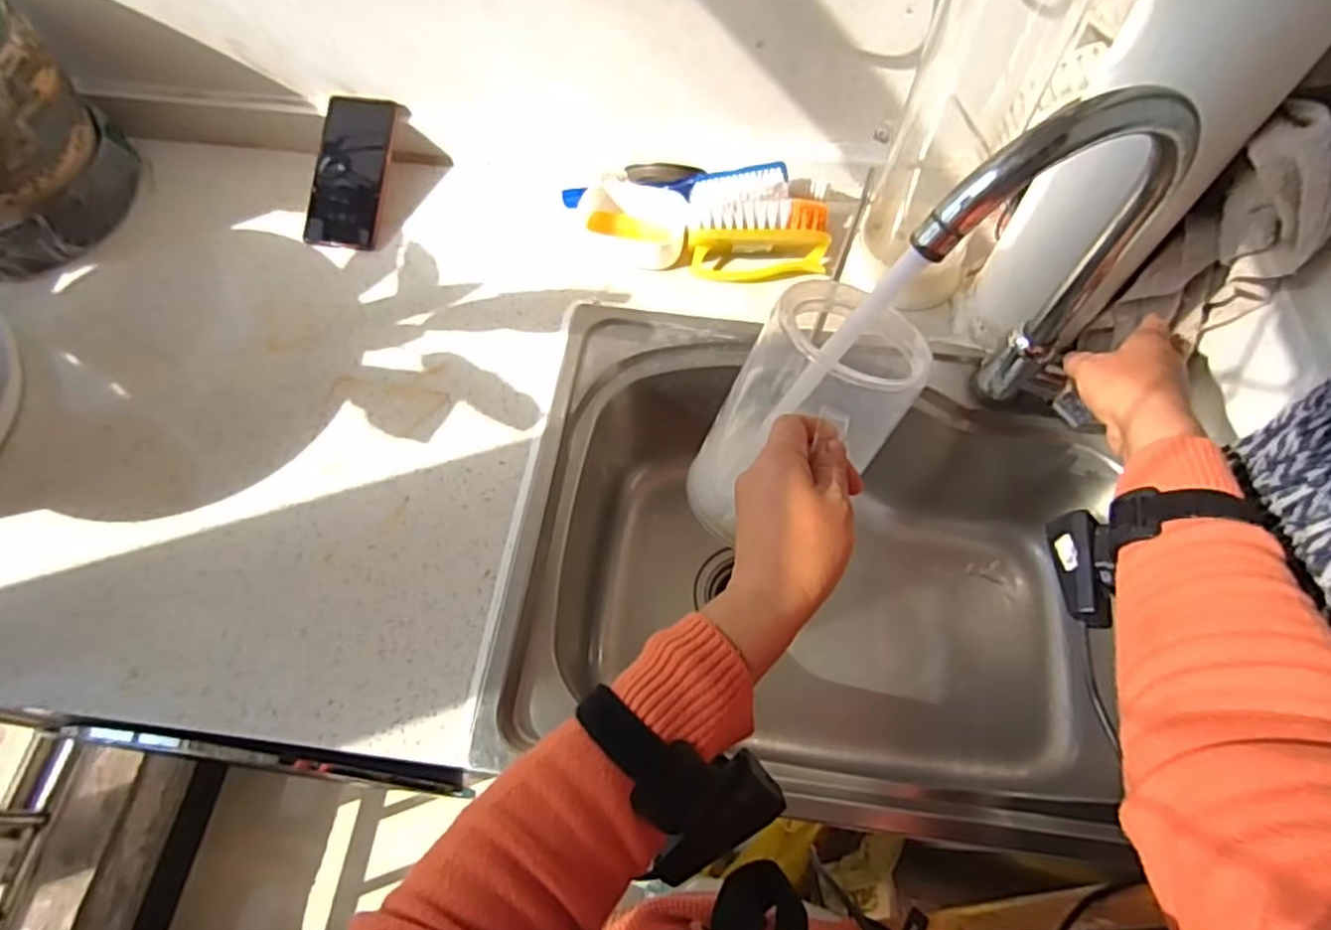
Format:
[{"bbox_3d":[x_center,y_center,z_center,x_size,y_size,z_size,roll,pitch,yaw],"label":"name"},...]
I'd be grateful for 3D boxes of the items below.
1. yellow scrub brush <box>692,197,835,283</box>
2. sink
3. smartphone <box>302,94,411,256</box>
[{"bbox_3d":[0.092,-0.219,0.683,0.133,0.054,0.049,-5,63,-2],"label":"yellow scrub brush"},{"bbox_3d":[0.129,0.100,0.670,0.484,0.216,0.405,7,63,3],"label":"sink"},{"bbox_3d":[-0.324,-0.302,0.727,0.077,0.014,0.158,10,85,-3],"label":"smartphone"}]

